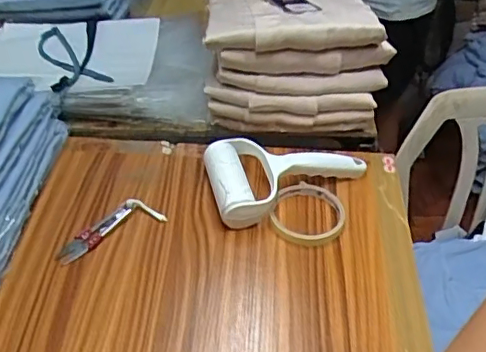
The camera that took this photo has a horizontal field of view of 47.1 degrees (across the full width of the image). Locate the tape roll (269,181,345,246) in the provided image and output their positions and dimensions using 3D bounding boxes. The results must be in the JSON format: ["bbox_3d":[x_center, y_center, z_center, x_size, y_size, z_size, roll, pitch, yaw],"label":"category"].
[{"bbox_3d":[0.075,0.042,0.633,0.081,0.018,0.085,0,41,0],"label":"tape roll"}]

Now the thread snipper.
[{"bbox_3d":[-0.149,0.056,0.617,0.121,0.011,0.038,-24,46,-25],"label":"thread snipper"}]

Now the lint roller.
[{"bbox_3d":[0.055,-0.004,0.664,0.188,0.048,0.115,-10,42,-10],"label":"lint roller"}]

